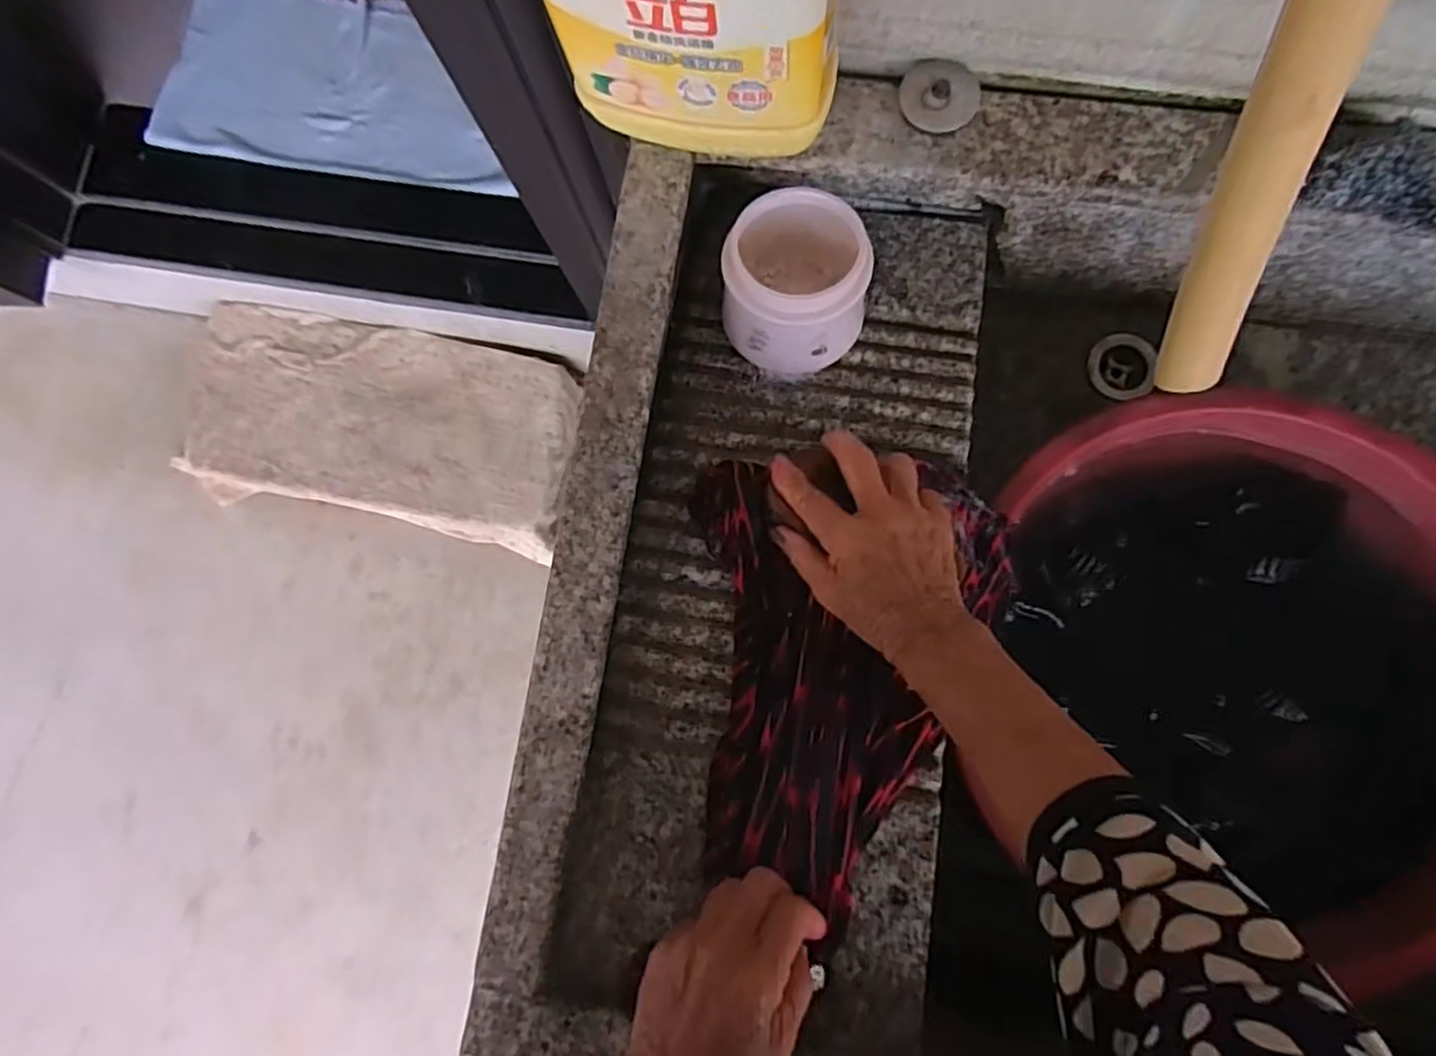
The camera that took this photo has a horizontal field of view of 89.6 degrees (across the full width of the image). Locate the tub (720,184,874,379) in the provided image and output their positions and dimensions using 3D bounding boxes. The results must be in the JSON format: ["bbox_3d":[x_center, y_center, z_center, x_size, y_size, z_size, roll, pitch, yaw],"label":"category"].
[{"bbox_3d":[0.052,-0.159,0.489,0.091,0.077,0.100,0,83,4],"label":"tub"}]

